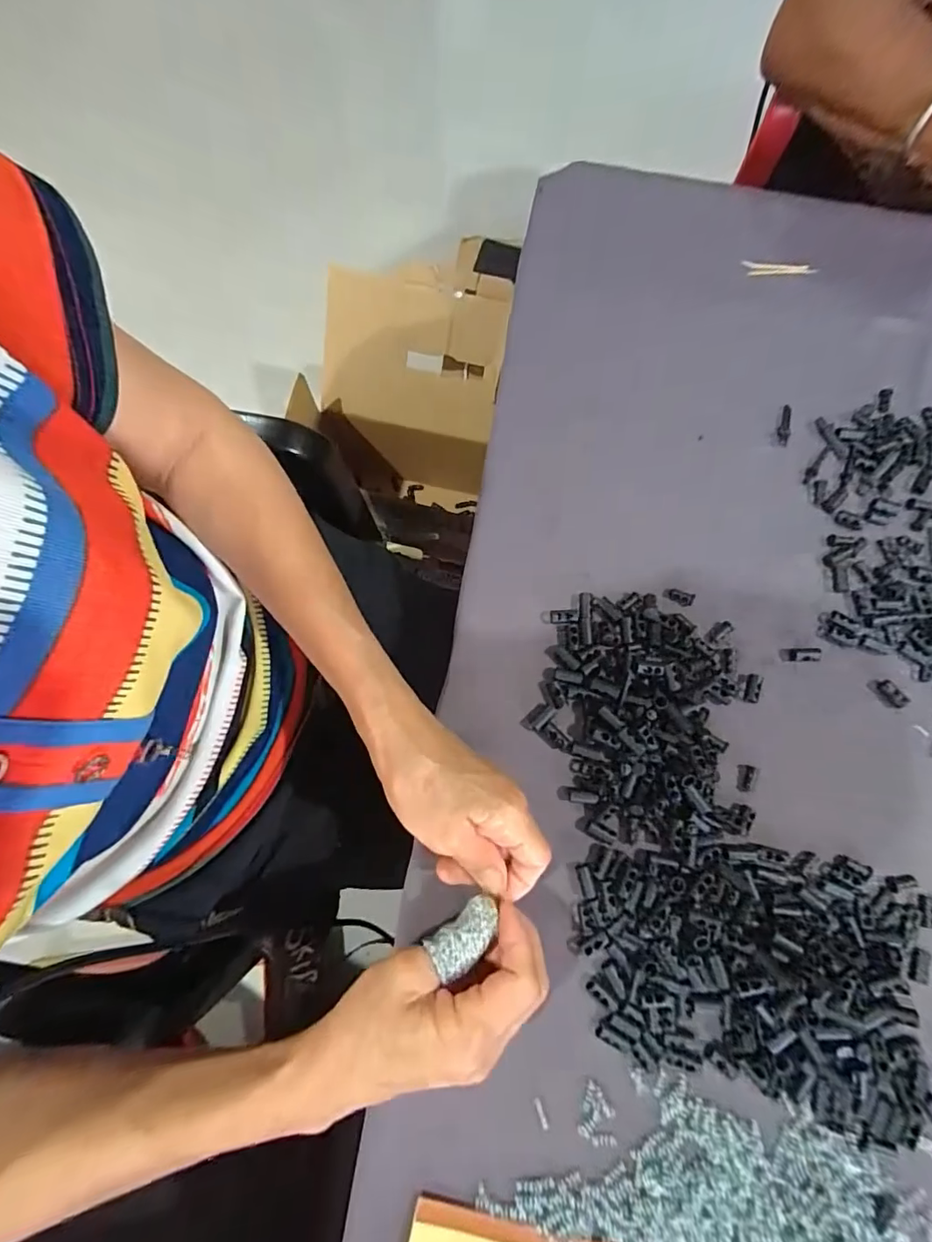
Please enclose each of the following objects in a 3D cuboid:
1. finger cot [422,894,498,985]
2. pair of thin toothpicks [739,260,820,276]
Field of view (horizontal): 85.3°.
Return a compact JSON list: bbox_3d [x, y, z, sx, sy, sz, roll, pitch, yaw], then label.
[{"bbox_3d":[0.001,0.167,0.266,0.039,0.015,0.024,-32,80,-8],"label":"finger cot"},{"bbox_3d":[0.255,-0.288,0.415,0.057,0.008,0.006,5,77,0],"label":"pair of thin toothpicks"}]

